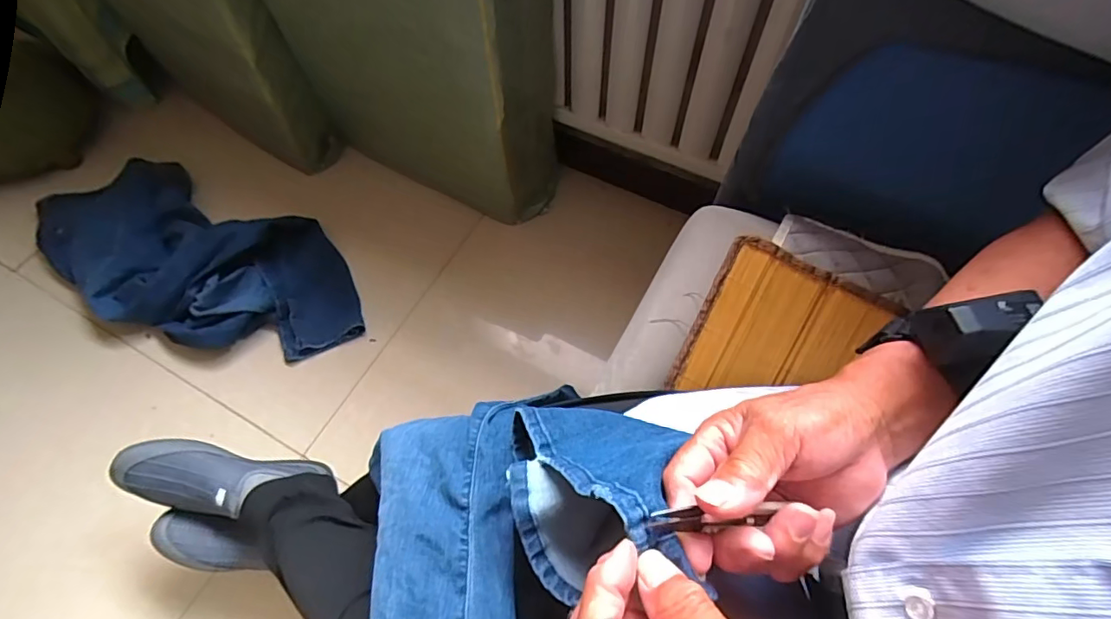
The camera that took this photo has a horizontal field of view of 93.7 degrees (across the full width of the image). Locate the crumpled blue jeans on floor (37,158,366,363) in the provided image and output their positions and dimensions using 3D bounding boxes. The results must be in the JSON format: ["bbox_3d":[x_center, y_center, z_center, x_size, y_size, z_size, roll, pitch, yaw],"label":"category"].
[{"bbox_3d":[-0.755,-0.116,1.079,0.802,0.102,0.353,24,66,13],"label":"crumpled blue jeans on floor"}]

